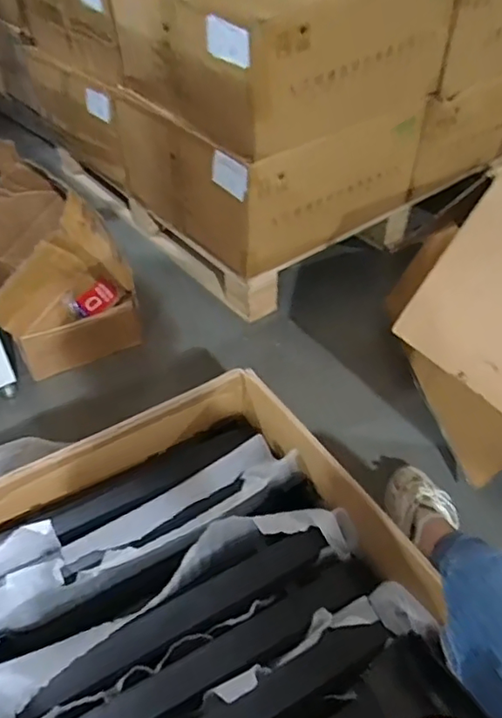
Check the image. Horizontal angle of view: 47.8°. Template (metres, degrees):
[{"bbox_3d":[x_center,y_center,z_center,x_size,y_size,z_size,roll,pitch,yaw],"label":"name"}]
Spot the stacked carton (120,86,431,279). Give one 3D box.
[{"bbox_3d":[0.057,-0.528,1.462,0.578,0.296,0.499,-32,53,-28],"label":"stacked carton"}]

